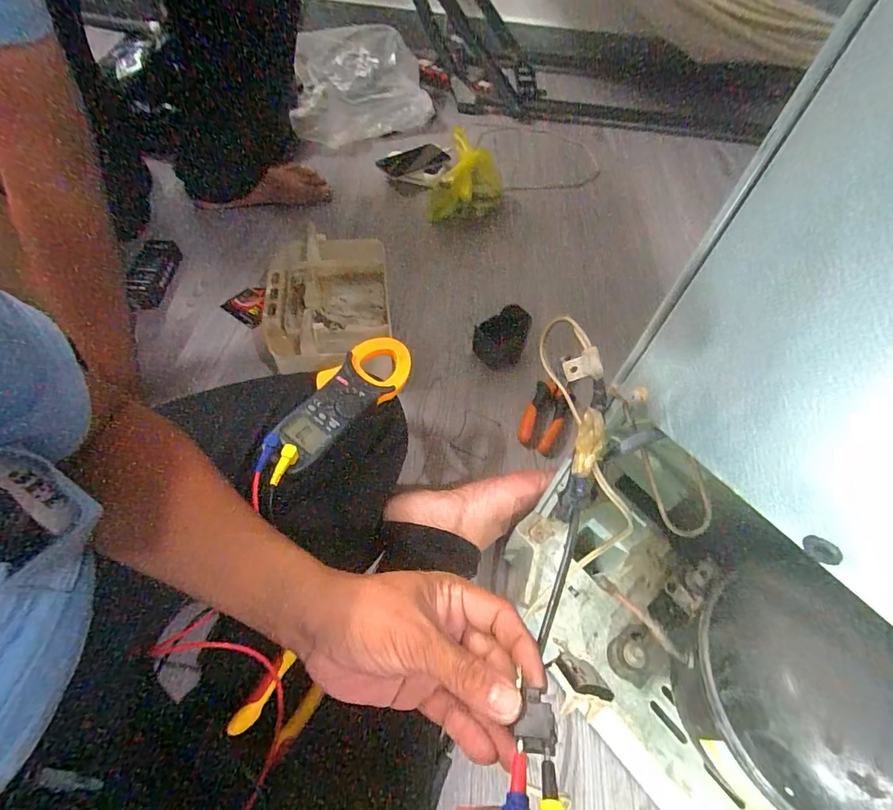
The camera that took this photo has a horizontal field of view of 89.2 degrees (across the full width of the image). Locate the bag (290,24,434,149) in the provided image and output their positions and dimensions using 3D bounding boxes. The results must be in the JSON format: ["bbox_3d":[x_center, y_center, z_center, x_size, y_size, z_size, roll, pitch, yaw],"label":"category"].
[{"bbox_3d":[-0.212,-0.750,1.068,0.323,0.142,0.248,-12,58,-12],"label":"bag"}]

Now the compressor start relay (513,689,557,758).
[{"bbox_3d":[0.045,0.161,0.230,0.020,0.008,0.027,4,58,4],"label":"compressor start relay"}]

